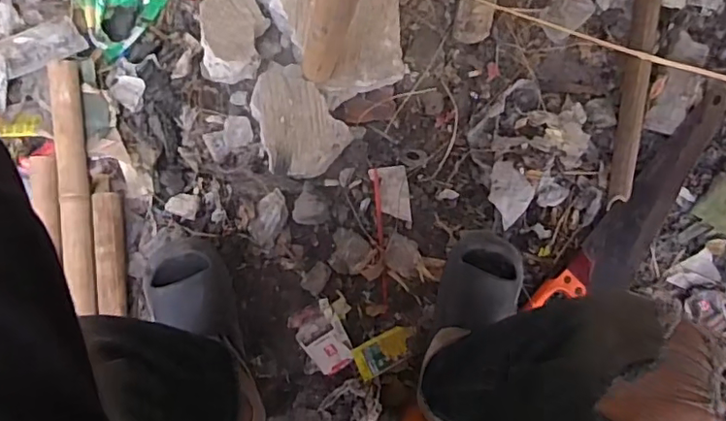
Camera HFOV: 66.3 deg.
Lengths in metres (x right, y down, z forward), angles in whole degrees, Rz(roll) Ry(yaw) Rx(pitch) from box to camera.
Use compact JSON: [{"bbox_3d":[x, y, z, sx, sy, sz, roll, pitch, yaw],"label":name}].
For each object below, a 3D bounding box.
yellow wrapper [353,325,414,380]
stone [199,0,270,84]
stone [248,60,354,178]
[{"bbox_3d":[0.037,0.219,0.866,0.101,0.017,0.051,-26,93,-3],"label":"yellow wrapper"},{"bbox_3d":[-0.191,-0.268,0.820,0.091,0.062,0.155,-5,92,-4],"label":"stone"},{"bbox_3d":[-0.104,-0.131,0.831,0.119,0.055,0.160,-38,94,-2],"label":"stone"}]

